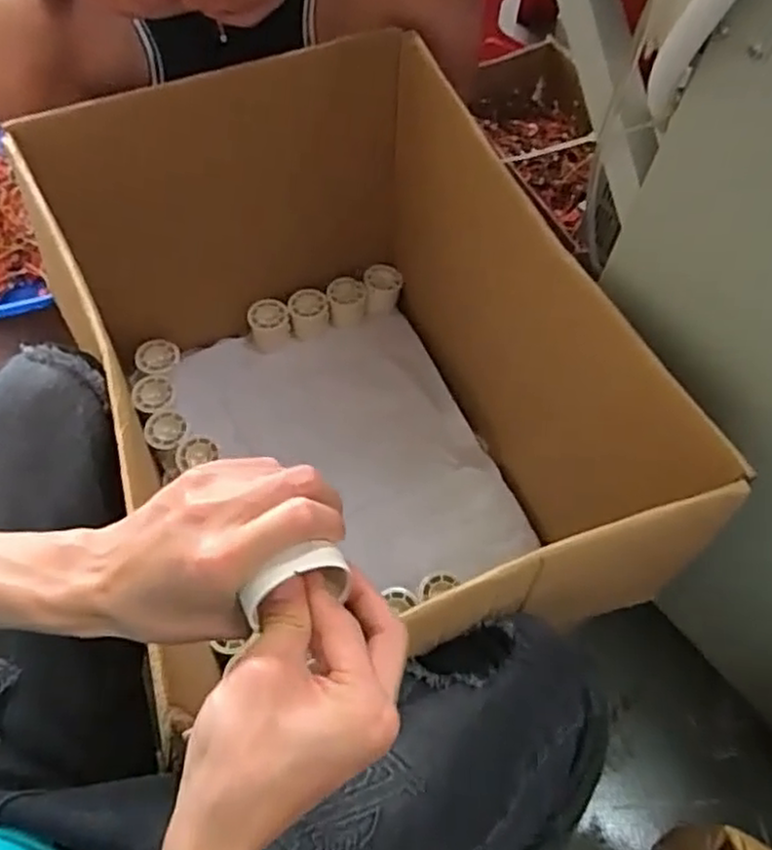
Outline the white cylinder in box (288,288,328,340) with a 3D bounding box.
[{"bbox_3d":[-0.108,-0.156,0.992,0.053,0.053,0.046,-6,62,-4],"label":"white cylinder in box"}]

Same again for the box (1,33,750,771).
[{"bbox_3d":[-0.057,-0.019,0.742,0.404,0.423,0.586,-23,64,-13],"label":"box"}]

